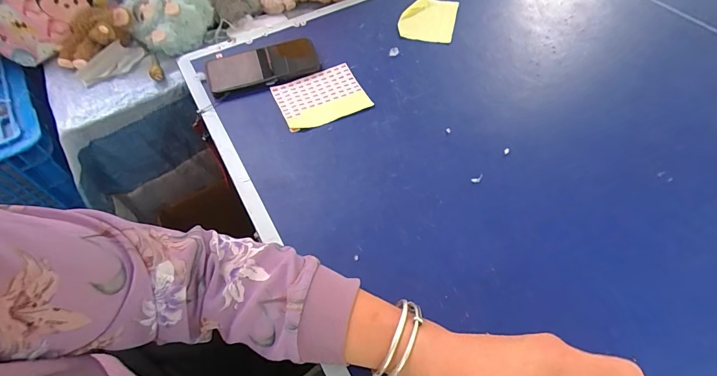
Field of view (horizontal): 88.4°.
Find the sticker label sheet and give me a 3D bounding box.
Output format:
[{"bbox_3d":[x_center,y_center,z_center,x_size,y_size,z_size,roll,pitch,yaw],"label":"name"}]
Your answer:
[{"bbox_3d":[-0.055,-0.130,0.529,0.119,0.017,0.092,-22,57,-11],"label":"sticker label sheet"}]

